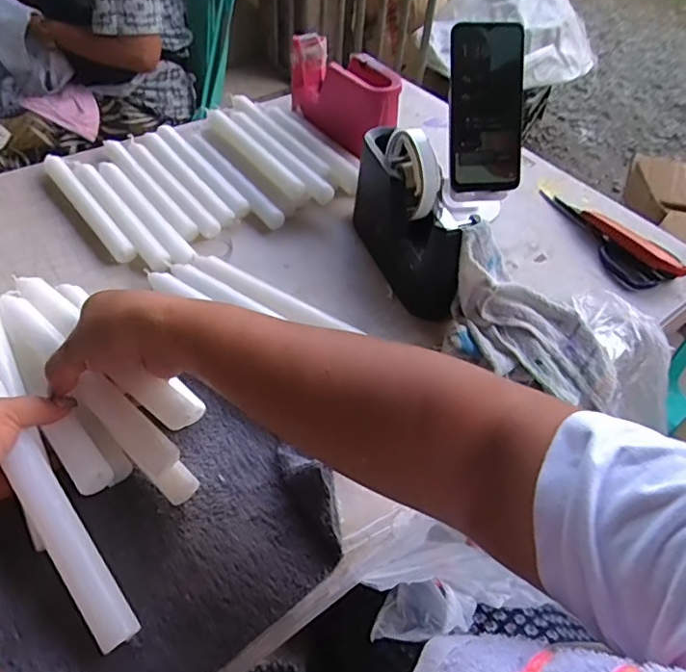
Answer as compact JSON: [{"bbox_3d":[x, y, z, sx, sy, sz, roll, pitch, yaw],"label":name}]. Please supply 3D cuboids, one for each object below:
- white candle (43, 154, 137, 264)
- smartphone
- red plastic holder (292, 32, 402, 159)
[{"bbox_3d":[-0.278,-0.141,0.588,0.021,0.016,0.198,-30,58,-27],"label":"white candle"},{"bbox_3d":[0.148,-0.233,0.558,0.073,0.161,0.013,-4,14,-4],"label":"smartphone"},{"bbox_3d":[0.002,-0.305,0.689,0.072,0.086,0.184,-21,54,-22],"label":"red plastic holder"}]

